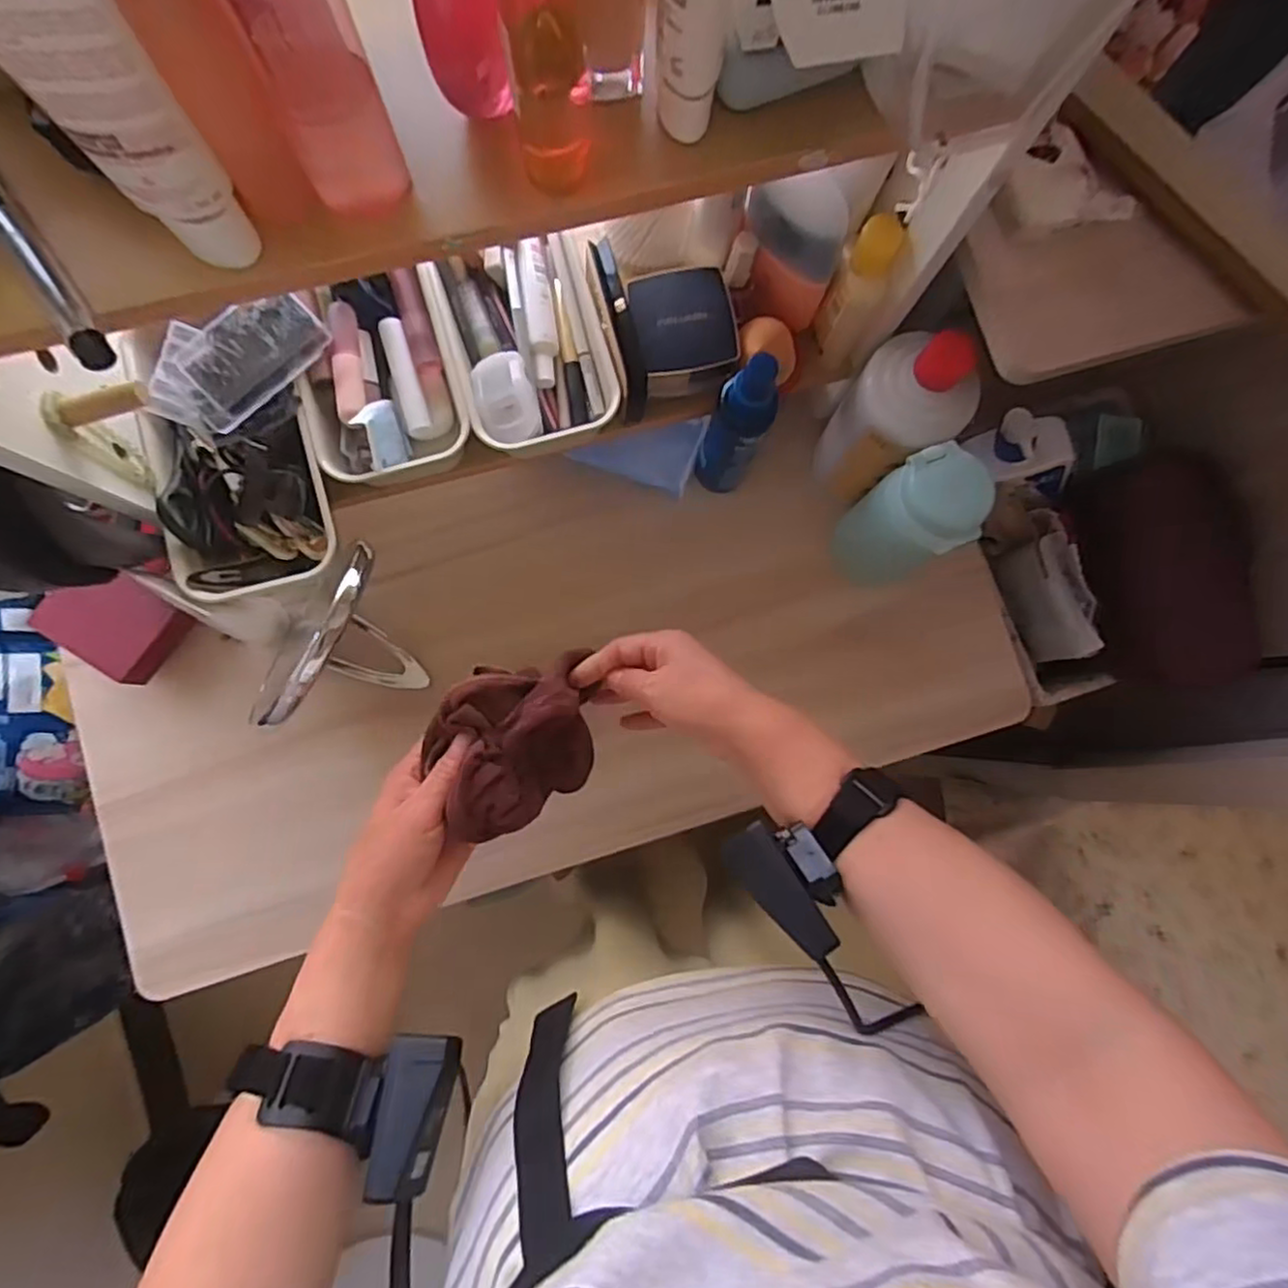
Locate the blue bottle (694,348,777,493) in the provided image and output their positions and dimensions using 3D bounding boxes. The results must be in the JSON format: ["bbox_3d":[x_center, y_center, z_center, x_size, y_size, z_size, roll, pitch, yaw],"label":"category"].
[{"bbox_3d":[0.065,-0.149,0.488,0.038,0.176,0.032,29,84,0],"label":"blue bottle"}]

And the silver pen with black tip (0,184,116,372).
[{"bbox_3d":[-0.234,-0.154,0.250,0.011,0.014,0.128,-36,87,-6],"label":"silver pen with black tip"}]

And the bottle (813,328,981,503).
[{"bbox_3d":[0.174,-0.157,0.494,0.078,0.163,0.074,44,84,2],"label":"bottle"}]

